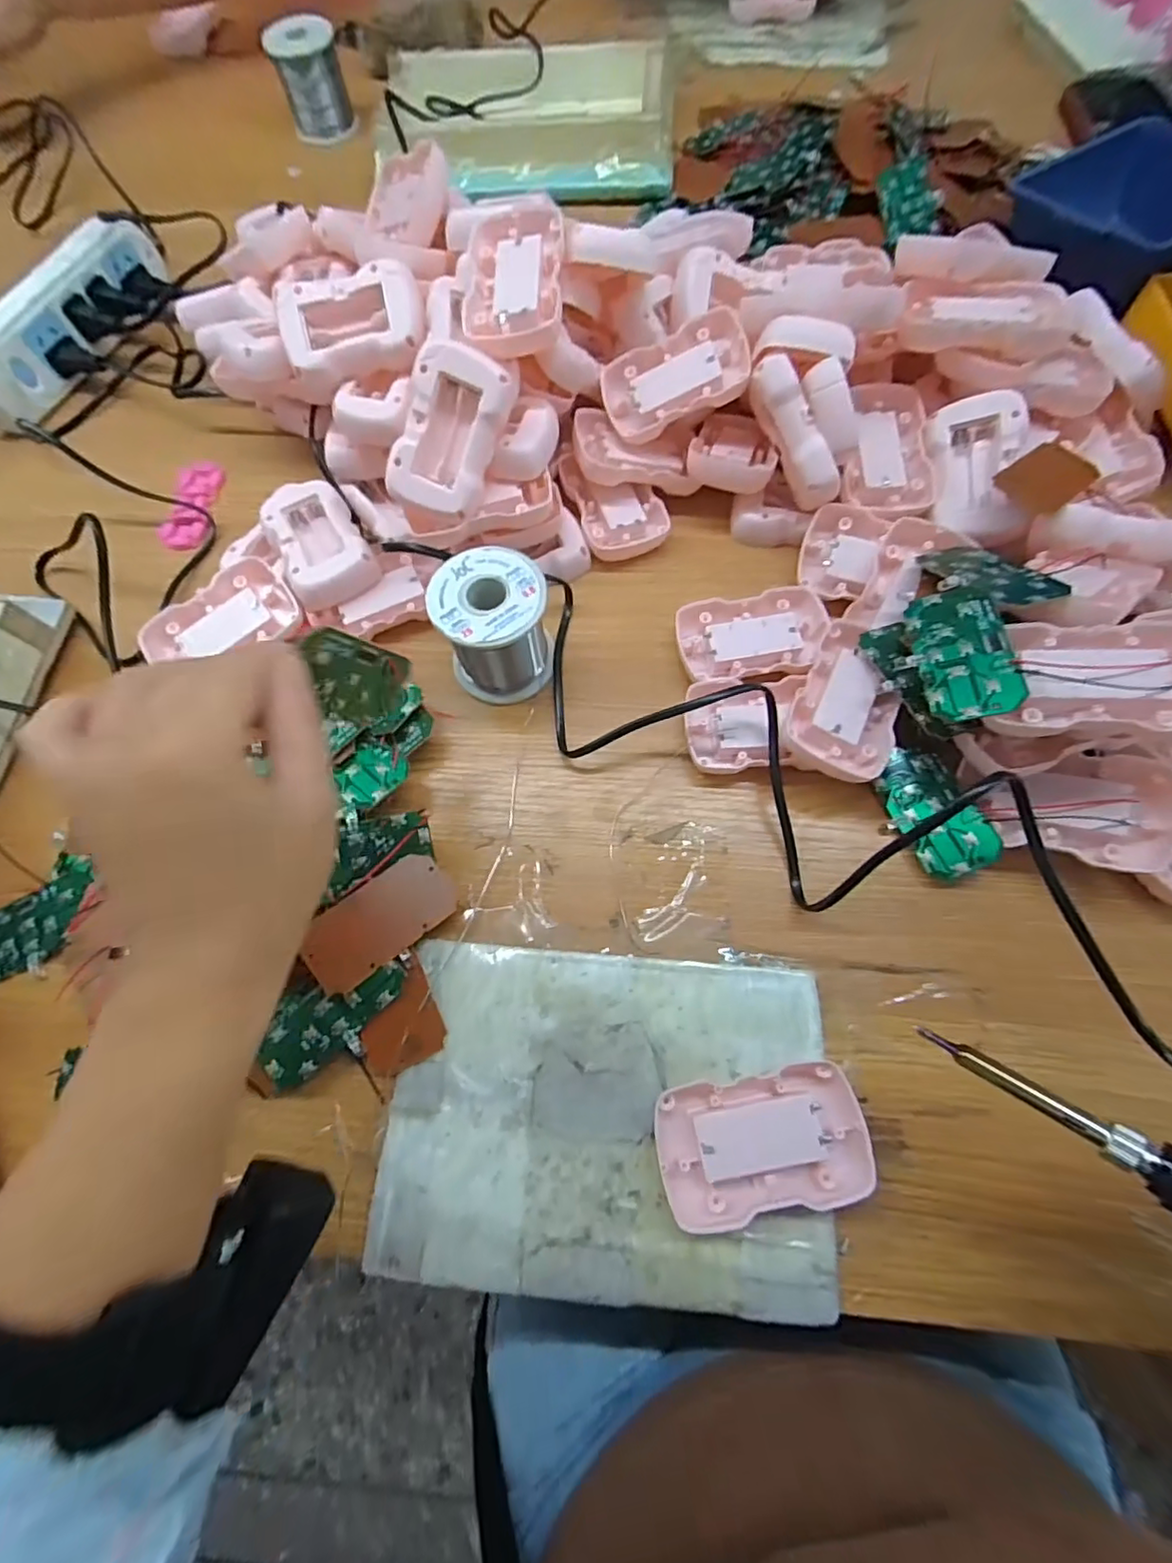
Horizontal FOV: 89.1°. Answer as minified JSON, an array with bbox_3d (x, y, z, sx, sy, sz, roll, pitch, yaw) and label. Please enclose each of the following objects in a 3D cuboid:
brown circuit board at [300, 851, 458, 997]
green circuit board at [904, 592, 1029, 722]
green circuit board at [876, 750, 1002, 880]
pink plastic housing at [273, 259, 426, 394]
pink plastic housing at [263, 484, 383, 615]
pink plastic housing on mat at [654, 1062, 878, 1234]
[{"bbox_3d":[-0.103,0.069,0.297,0.073,0.004,0.038,-36,83,-20],"label":"brown circuit board"},{"bbox_3d":[0.176,-0.061,0.280,0.038,0.004,0.072,-14,58,22],"label":"green circuit board"},{"bbox_3d":[0.181,0.016,0.315,0.041,0.007,0.070,-28,61,15],"label":"green circuit board"},{"bbox_3d":[-0.140,-0.276,0.360,0.086,0.022,0.054,-3,103,7],"label":"pink plastic housing"},{"bbox_3d":[-0.171,-0.155,0.380,0.053,0.020,0.091,-28,71,-7],"label":"pink plastic housing"},{"bbox_3d":[0.077,0.159,0.262,0.087,0.017,0.052,-10,70,-1],"label":"pink plastic housing on mat"}]

